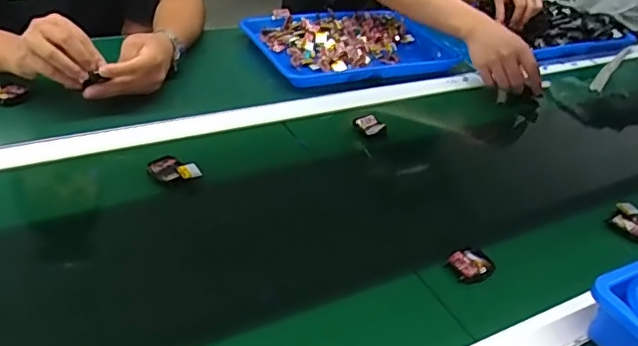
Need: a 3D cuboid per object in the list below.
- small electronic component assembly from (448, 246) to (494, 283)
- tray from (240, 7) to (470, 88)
[{"bbox_3d":[0.156,0.093,0.572,0.041,0.014,0.039,-19,40,-29],"label":"small electronic component assembly"},{"bbox_3d":[0.054,-0.227,0.980,0.336,0.046,0.240,-15,39,-25],"label":"tray"}]

